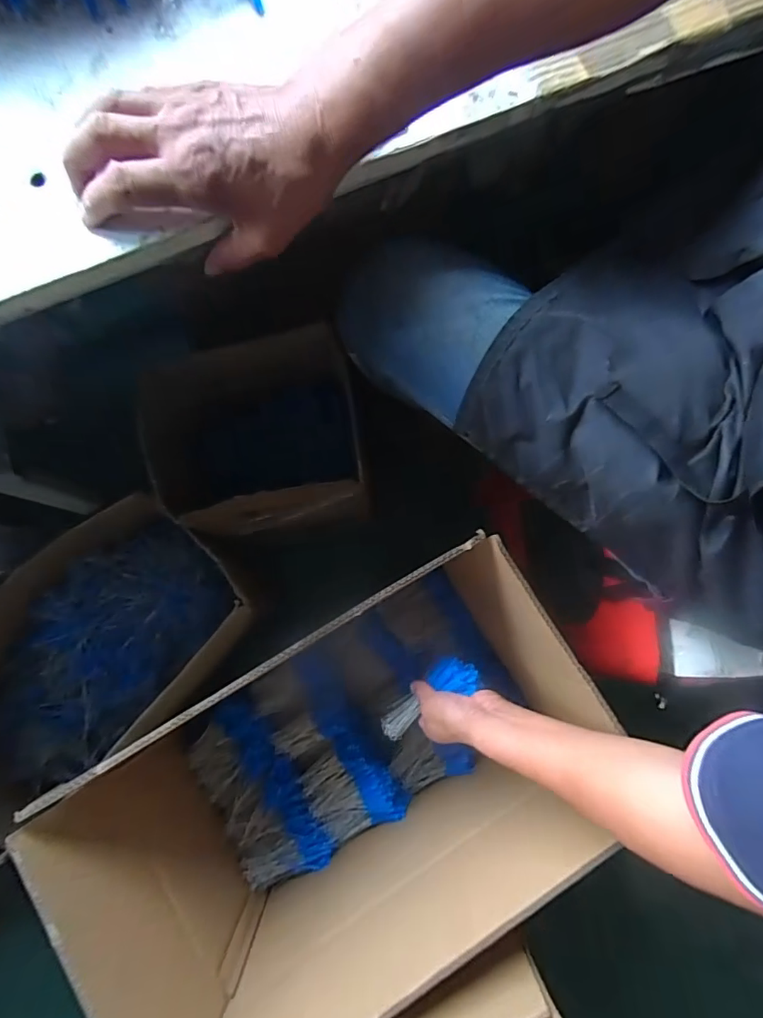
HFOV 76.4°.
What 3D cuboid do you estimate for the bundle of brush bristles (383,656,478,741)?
[{"bbox_3d":[0.054,0.240,0.613,0.044,0.037,0.147,47,108,8],"label":"bundle of brush bristles"}]

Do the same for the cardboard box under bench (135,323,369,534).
[{"bbox_3d":[-0.187,-0.100,0.721,0.292,0.135,0.244,-15,79,-4],"label":"cardboard box under bench"}]

